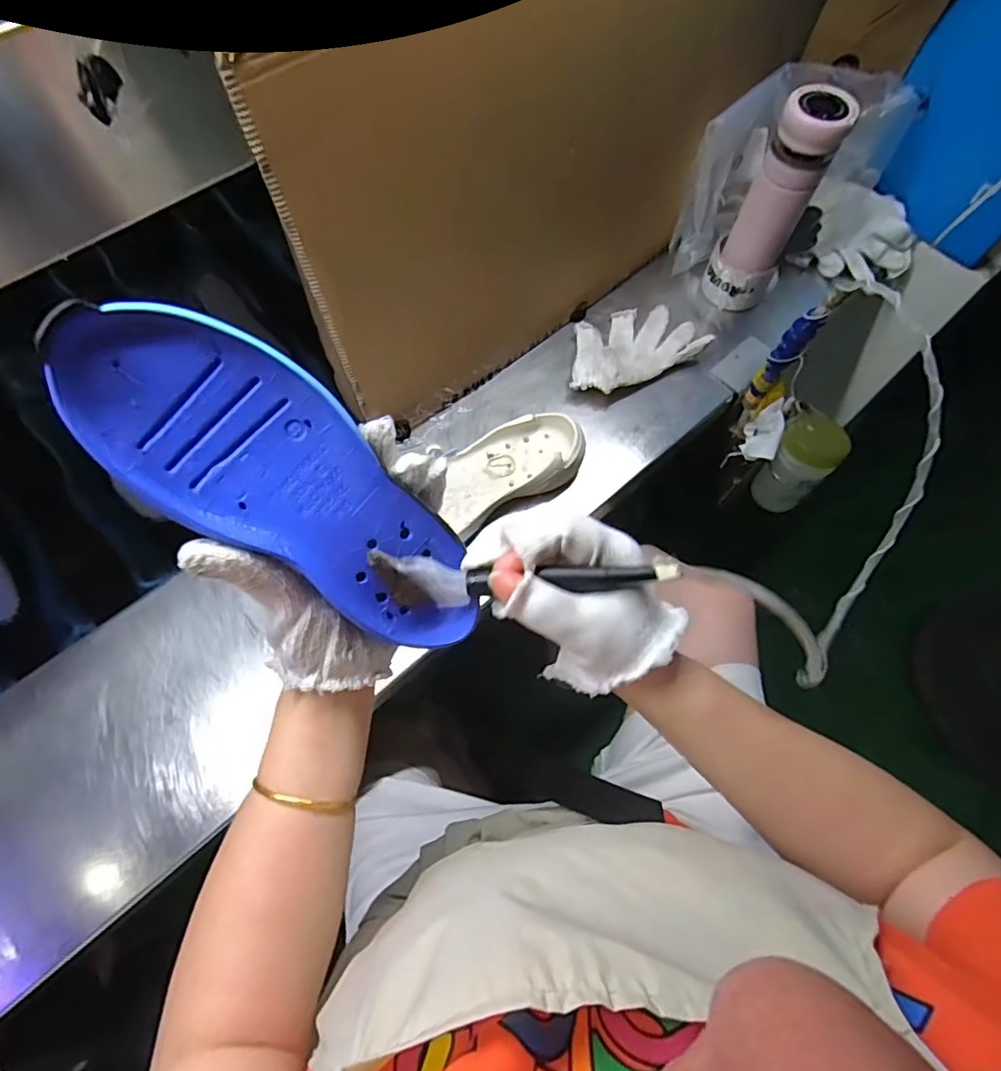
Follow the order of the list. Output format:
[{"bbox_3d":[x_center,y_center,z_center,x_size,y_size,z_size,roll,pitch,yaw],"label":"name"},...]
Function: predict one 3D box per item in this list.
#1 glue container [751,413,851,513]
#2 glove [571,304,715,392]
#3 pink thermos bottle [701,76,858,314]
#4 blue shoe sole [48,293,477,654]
[{"bbox_3d":[0.396,-0.094,0.760,0.074,0.132,0.075,-1,64,2],"label":"glue container"},{"bbox_3d":[0.154,-0.233,0.692,0.171,0.033,0.105,-27,66,-10],"label":"glove"},{"bbox_3d":[0.306,-0.371,0.647,0.086,0.231,0.062,28,68,14],"label":"pink thermos bottle"},{"bbox_3d":[-0.098,-0.021,0.285,0.225,0.023,0.083,43,66,-27],"label":"blue shoe sole"}]

